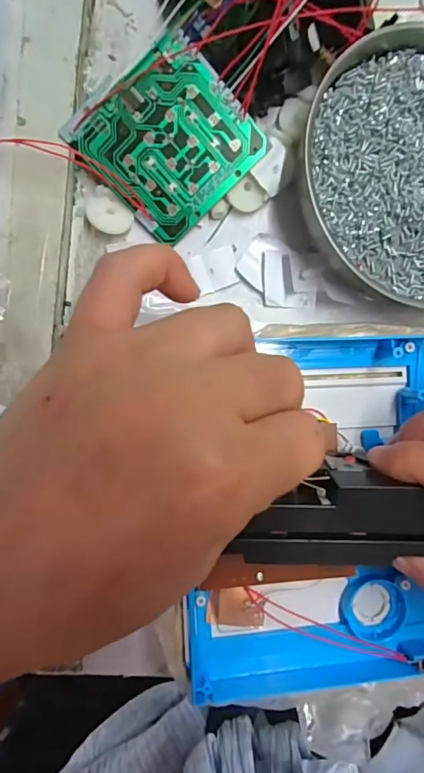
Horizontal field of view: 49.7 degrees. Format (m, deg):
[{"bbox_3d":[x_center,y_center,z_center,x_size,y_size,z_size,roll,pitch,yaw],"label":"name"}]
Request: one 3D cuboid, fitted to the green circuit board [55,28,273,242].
[{"bbox_3d":[-0.021,-0.119,0.222,0.071,0.004,0.072,-44,107,9],"label":"green circuit board"}]

